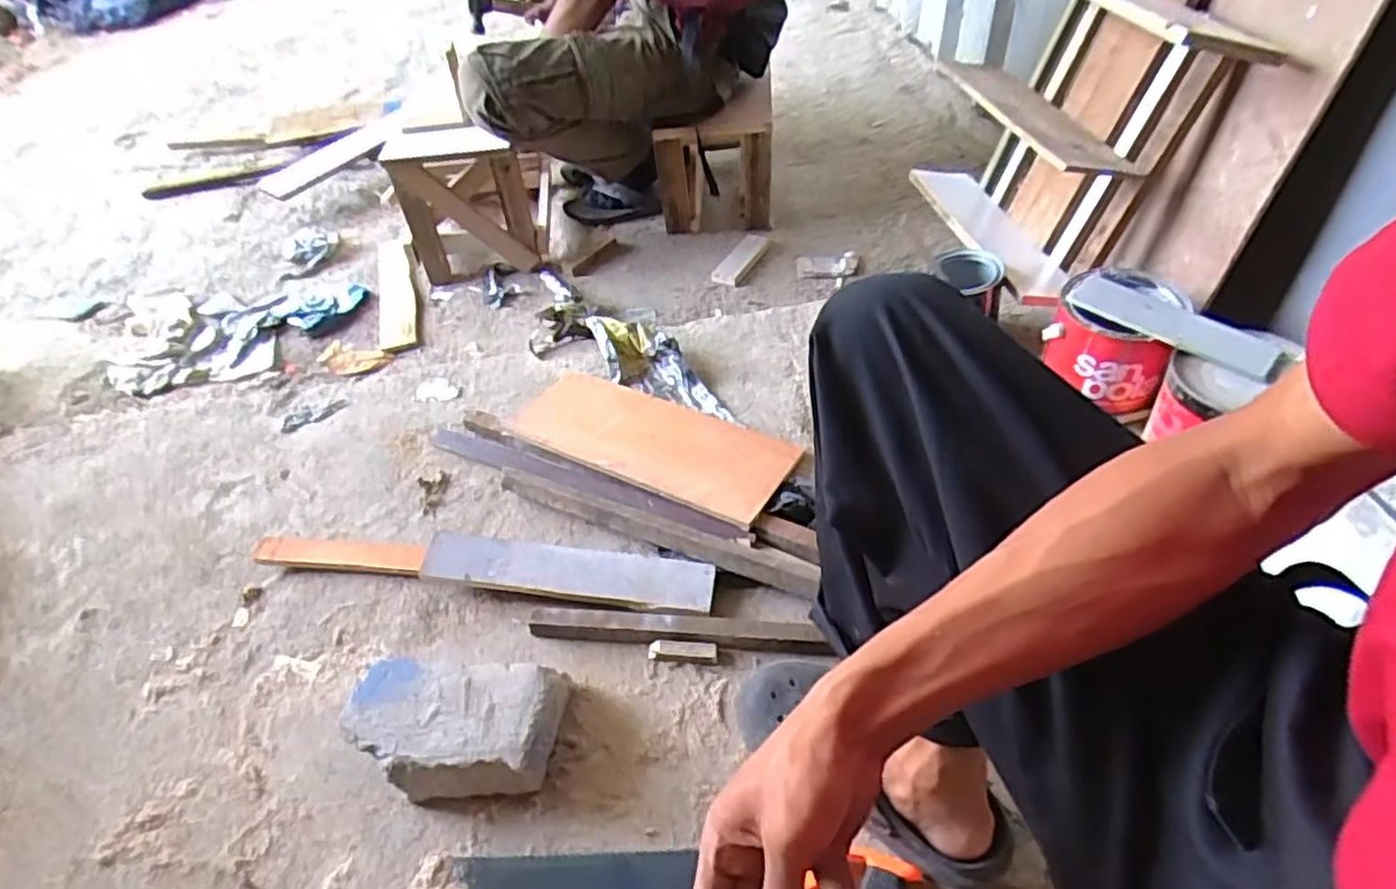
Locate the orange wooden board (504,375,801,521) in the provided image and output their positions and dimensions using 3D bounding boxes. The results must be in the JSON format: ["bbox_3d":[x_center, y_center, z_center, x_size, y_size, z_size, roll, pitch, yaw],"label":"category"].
[{"bbox_3d":[-0.064,-0.014,1.037,0.399,0.018,0.188,22,39,21],"label":"orange wooden board"}]

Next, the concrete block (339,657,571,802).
[{"bbox_3d":[-0.251,0.295,0.760,0.216,0.079,0.120,-1,48,6],"label":"concrete block"}]

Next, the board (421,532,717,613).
[{"bbox_3d":[-0.158,0.151,0.881,0.349,0.015,0.061,6,67,5],"label":"board"}]

